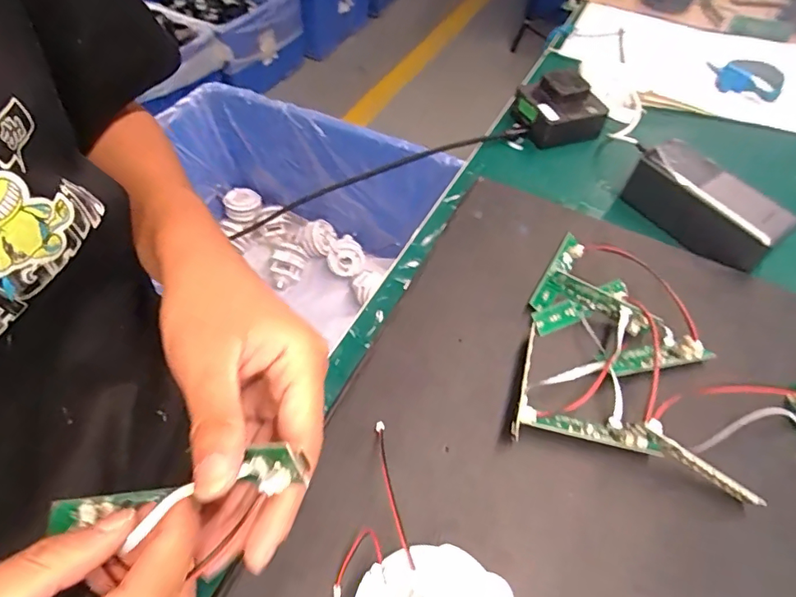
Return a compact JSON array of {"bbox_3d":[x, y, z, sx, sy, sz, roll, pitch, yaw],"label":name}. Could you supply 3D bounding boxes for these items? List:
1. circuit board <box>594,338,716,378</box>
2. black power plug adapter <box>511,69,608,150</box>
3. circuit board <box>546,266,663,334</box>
[{"bbox_3d":[0.177,0.041,0.336,0.077,0.011,0.020,-8,56,-8],"label":"circuit board"},{"bbox_3d":[0.169,-0.197,0.506,0.078,0.045,0.068,-3,55,-5],"label":"black power plug adapter"},{"bbox_3d":[0.143,0.002,0.352,0.075,0.025,0.008,28,51,9],"label":"circuit board"}]

